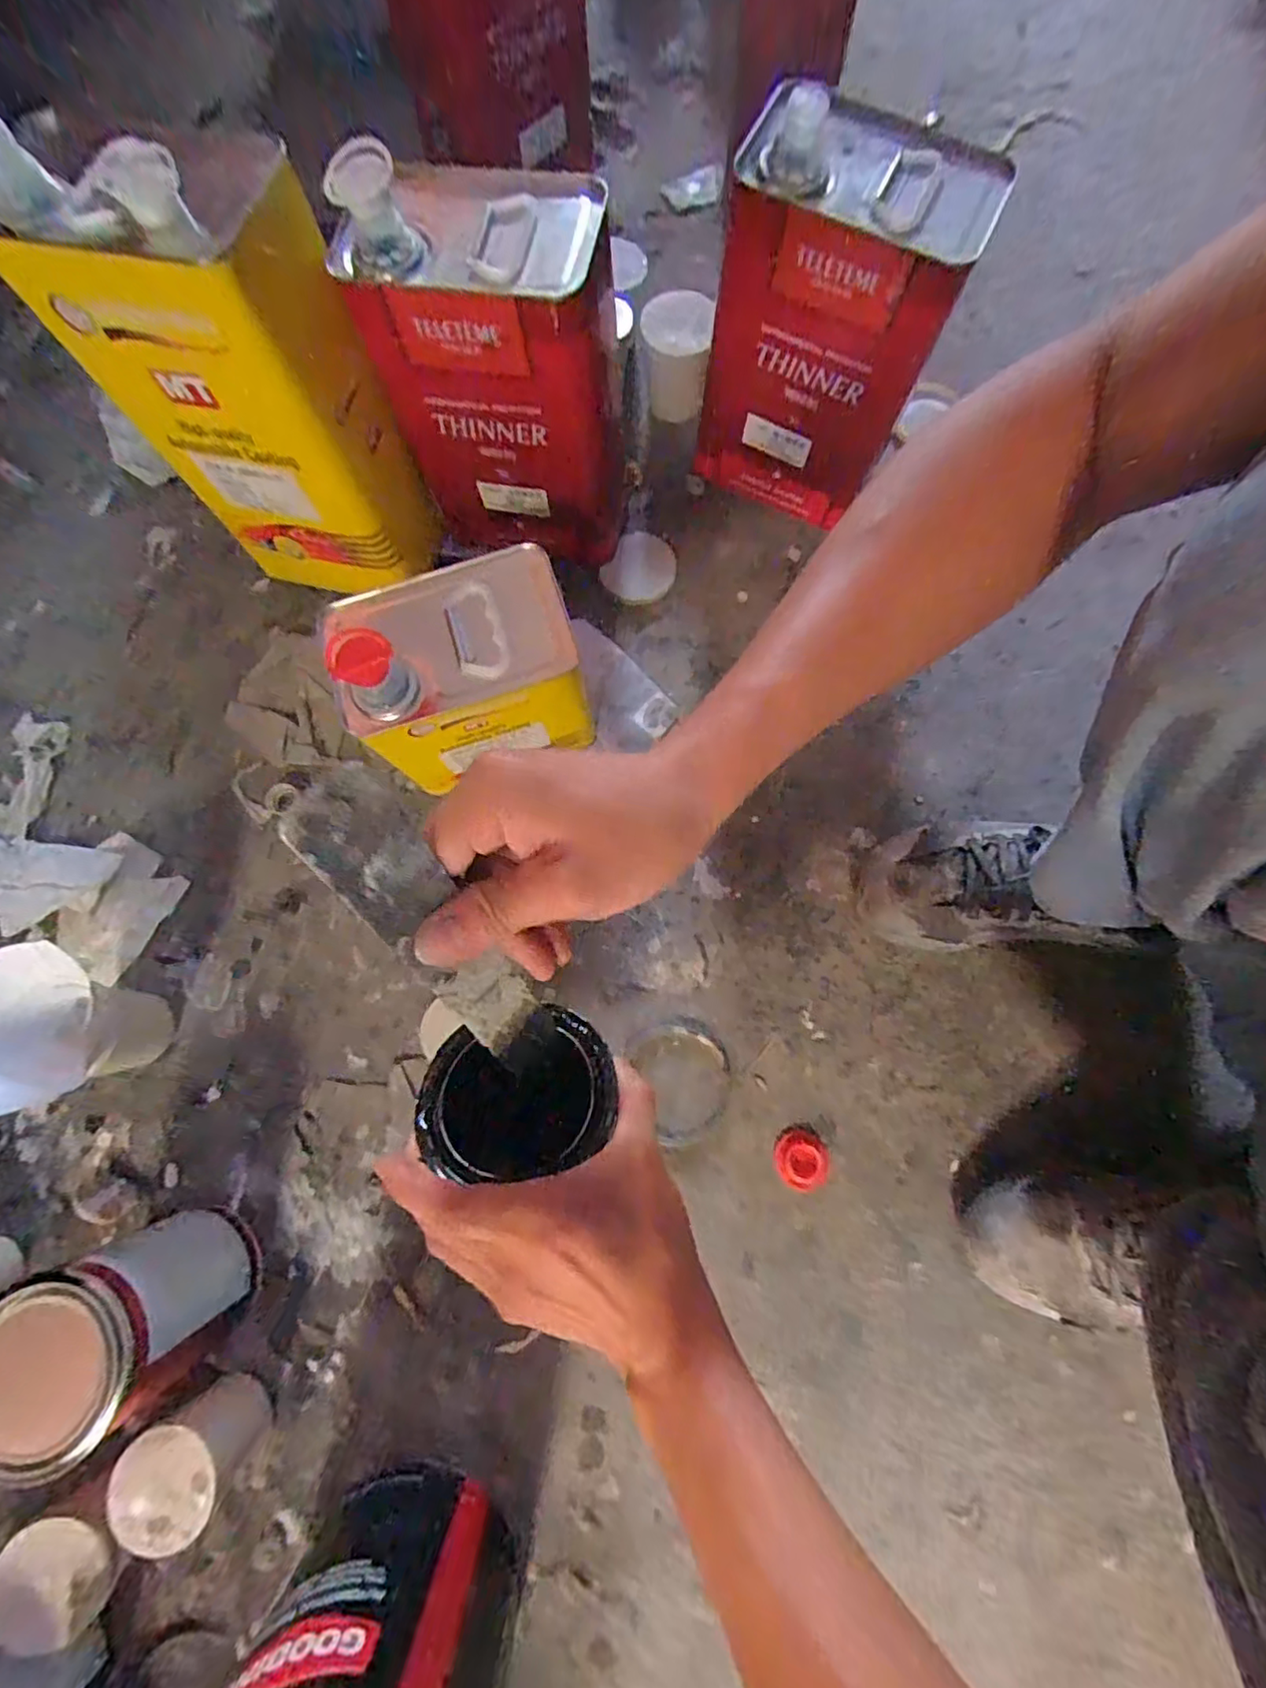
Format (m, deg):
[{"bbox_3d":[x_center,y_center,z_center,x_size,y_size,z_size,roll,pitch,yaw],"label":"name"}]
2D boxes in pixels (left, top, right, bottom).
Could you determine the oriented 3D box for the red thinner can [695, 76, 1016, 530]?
[{"bbox_3d":[0.160,-0.432,0.530,0.181,0.248,0.094,17,78,5],"label":"red thinner can"}]

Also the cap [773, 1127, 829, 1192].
[{"bbox_3d":[0.141,0.264,0.508,0.045,0.008,0.045,0,77,1],"label":"cap"}]

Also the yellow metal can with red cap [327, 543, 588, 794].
[{"bbox_3d":[-0.133,-0.138,0.500,0.172,0.181,0.117,-16,78,-2],"label":"yellow metal can with red cap"}]

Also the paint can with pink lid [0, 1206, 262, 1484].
[{"bbox_3d":[-0.350,0.332,0.420,0.111,0.146,0.102,-43,80,-8],"label":"paint can with pink lid"}]

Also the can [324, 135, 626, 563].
[{"bbox_3d":[-0.107,-0.379,0.510,0.184,0.258,0.108,1,77,1],"label":"can"}]

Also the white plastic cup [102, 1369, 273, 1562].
[{"bbox_3d":[-0.312,0.438,0.434,0.065,0.079,0.070,-43,80,-8],"label":"white plastic cup"}]

